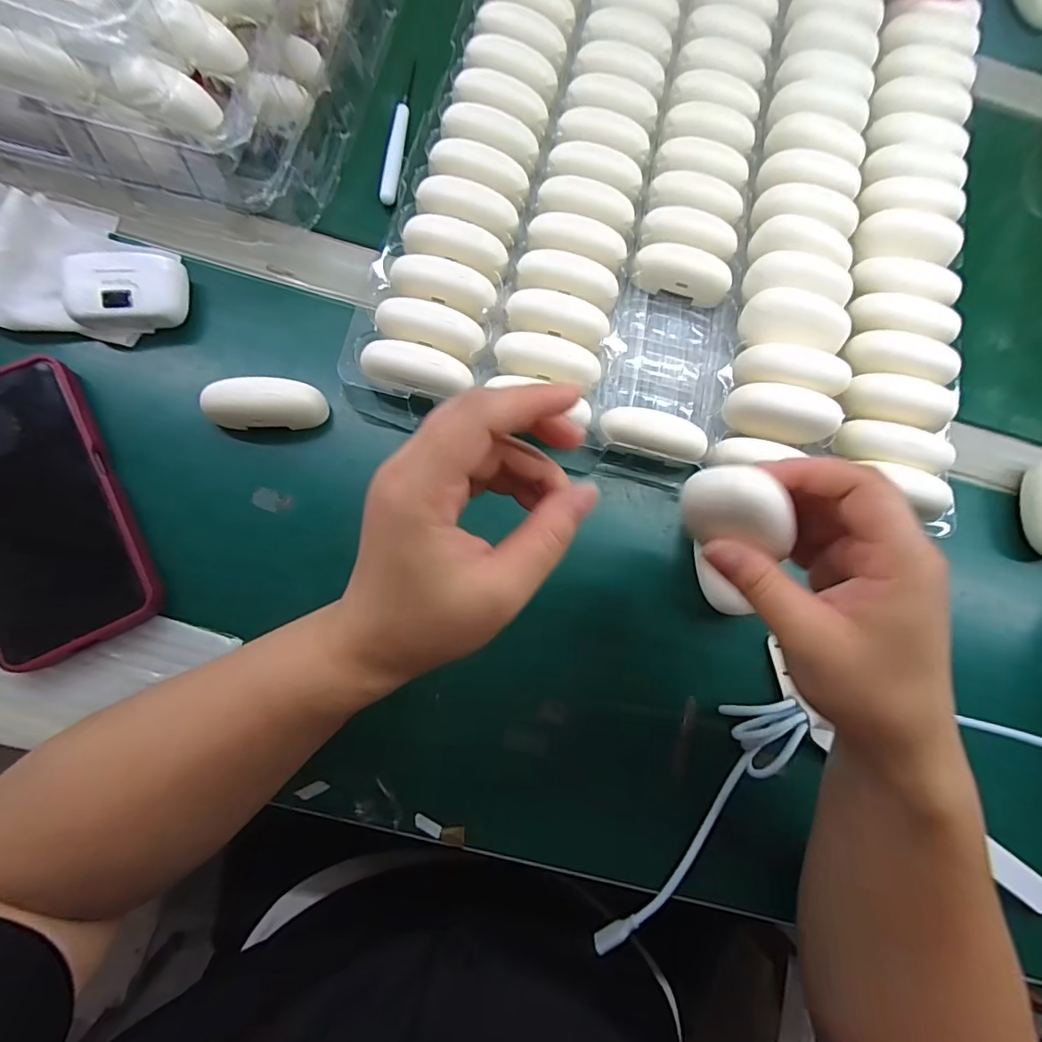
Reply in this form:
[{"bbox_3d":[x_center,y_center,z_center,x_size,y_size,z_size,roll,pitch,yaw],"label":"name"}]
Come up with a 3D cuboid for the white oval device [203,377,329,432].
[{"bbox_3d":[-0.151,-0.069,0.303,0.065,0.026,0.025,-3,79,-7],"label":"white oval device"}]

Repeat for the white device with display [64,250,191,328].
[{"bbox_3d":[-0.234,-0.137,0.303,0.056,0.030,0.039,-4,80,-7],"label":"white device with display"}]

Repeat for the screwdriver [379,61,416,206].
[{"bbox_3d":[-0.087,-0.279,0.363,0.012,0.012,0.124,5,78,-6],"label":"screwdriver"}]

